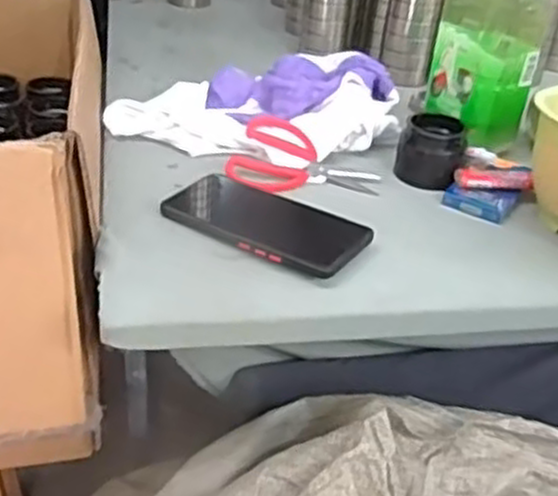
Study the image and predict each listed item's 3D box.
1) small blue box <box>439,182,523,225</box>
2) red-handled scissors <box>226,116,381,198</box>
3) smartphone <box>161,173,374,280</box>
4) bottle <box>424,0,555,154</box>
[{"bbox_3d":[0.177,-0.043,0.682,0.060,0.013,0.042,18,37,18],"label":"small blue box"},{"bbox_3d":[0.024,-0.078,0.699,0.130,0.020,0.101,13,35,11],"label":"red-handled scissors"},{"bbox_3d":[-0.011,-0.019,0.617,0.158,0.014,0.071,21,38,22],"label":"smartphone"},{"bbox_3d":[0.197,-0.196,0.734,0.080,0.193,0.098,-15,39,-26],"label":"bottle"}]

